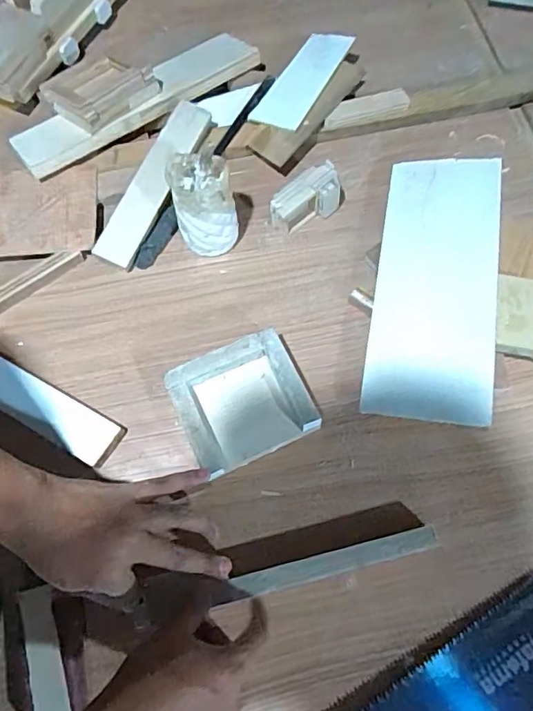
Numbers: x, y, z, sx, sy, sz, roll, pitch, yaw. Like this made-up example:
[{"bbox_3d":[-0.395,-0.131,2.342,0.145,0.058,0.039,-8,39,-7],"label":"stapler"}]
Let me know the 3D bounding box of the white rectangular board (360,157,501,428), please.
[{"bbox_3d":[0.176,-0.079,0.542,0.118,0.014,0.306,4,67,19],"label":"white rectangular board"}]

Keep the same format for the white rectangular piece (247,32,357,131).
[{"bbox_3d":[0.043,-0.349,0.653,0.067,0.008,0.161,24,75,20],"label":"white rectangular piece"}]

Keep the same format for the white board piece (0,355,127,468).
[{"bbox_3d":[-0.264,0.032,0.534,0.260,0.024,0.045,27,71,12],"label":"white board piece"}]

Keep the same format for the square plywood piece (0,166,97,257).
[{"bbox_3d":[-0.262,-0.169,0.603,0.125,0.008,0.112,-3,70,-2],"label":"square plywood piece"}]

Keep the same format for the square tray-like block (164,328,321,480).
[{"bbox_3d":[-0.024,0.046,0.509,0.119,0.044,0.109,-24,69,-8],"label":"square tray-like block"}]

